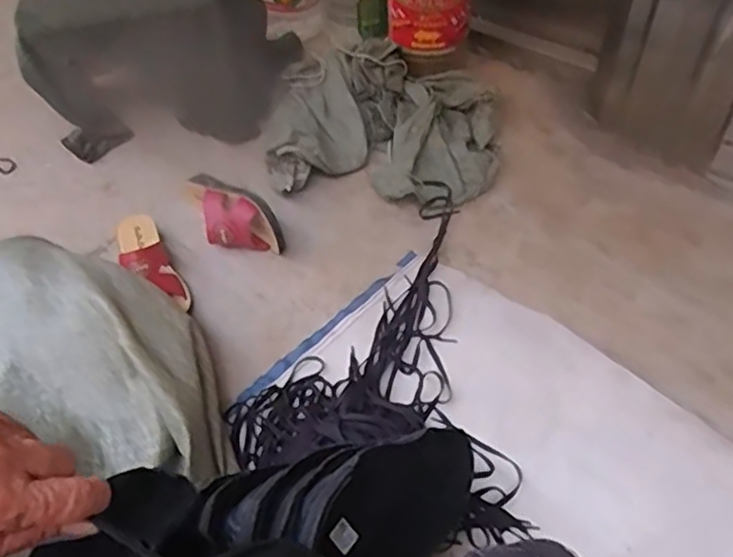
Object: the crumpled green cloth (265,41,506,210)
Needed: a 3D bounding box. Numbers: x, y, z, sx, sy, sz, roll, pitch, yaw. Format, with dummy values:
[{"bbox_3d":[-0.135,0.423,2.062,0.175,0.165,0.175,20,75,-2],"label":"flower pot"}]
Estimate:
[{"bbox_3d":[0.033,-0.279,1.171,0.400,0.092,0.339,-2,54,3],"label":"crumpled green cloth"}]

